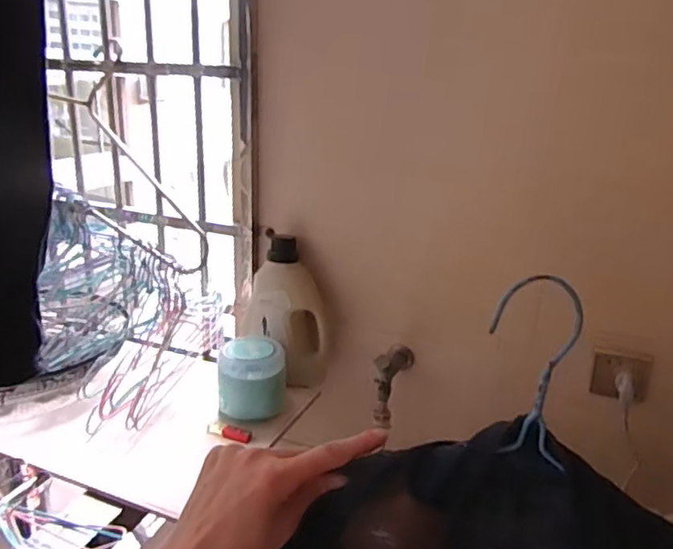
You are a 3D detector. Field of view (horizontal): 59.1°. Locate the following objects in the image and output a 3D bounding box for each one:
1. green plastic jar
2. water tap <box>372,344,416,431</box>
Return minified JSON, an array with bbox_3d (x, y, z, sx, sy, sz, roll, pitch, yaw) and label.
[{"bbox_3d":[-0.148,0.184,1.047,0.114,0.112,0.098,0,19,-9],"label":"green plastic jar"},{"bbox_3d":[0.109,0.201,1.143,0.046,0.127,0.150,10,20,19],"label":"water tap"}]

